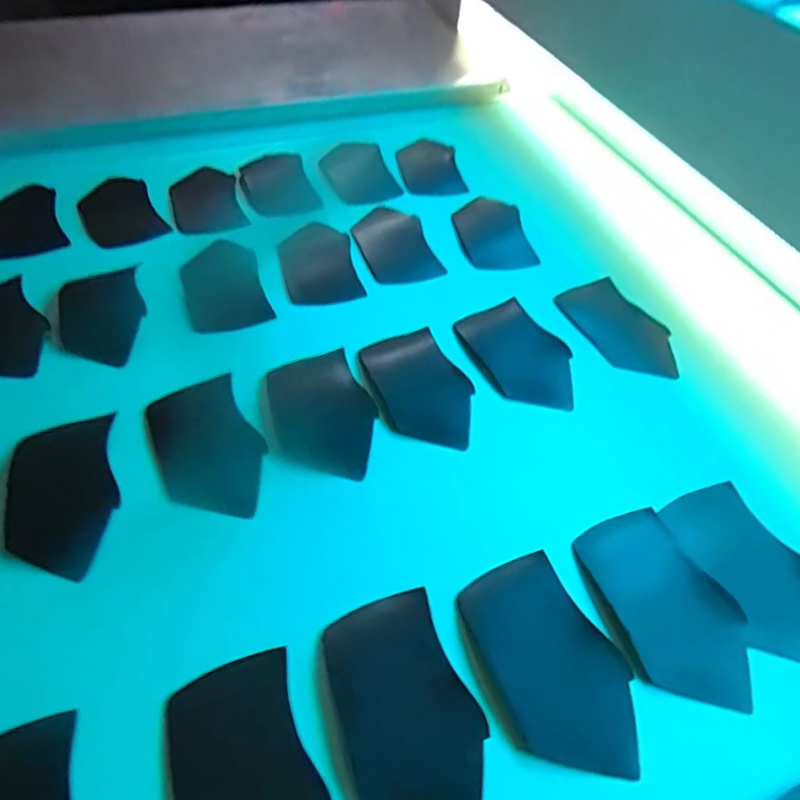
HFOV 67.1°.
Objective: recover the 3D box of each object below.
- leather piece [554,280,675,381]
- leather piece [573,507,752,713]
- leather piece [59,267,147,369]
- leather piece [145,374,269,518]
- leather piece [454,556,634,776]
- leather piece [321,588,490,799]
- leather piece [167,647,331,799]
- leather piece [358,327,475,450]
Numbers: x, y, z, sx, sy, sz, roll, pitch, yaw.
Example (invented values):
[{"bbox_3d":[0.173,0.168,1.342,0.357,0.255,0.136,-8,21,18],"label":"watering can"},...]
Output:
[{"bbox_3d":[0.207,-0.066,0.566,0.061,0.006,0.122,-32,63,-6],"label":"leather piece"},{"bbox_3d":[0.173,0.132,0.393,0.080,0.005,0.128,-12,51,-8],"label":"leather piece"},{"bbox_3d":[-0.266,-0.077,0.539,0.076,0.012,0.123,-24,55,-4],"label":"leather piece"},{"bbox_3d":[-0.146,0.037,0.461,0.074,0.005,0.131,-26,54,-14],"label":"leather piece"},{"bbox_3d":[0.089,0.160,0.365,0.078,0.011,0.127,-19,55,-20],"label":"leather piece"},{"bbox_3d":[0.003,0.179,0.346,0.075,0.006,0.128,-18,54,-6],"label":"leather piece"},{"bbox_3d":[-0.080,0.203,0.316,0.073,0.006,0.128,-13,53,-15],"label":"leather piece"},{"bbox_3d":[0.017,-0.013,0.501,0.067,0.016,0.126,-15,53,-17],"label":"leather piece"}]

